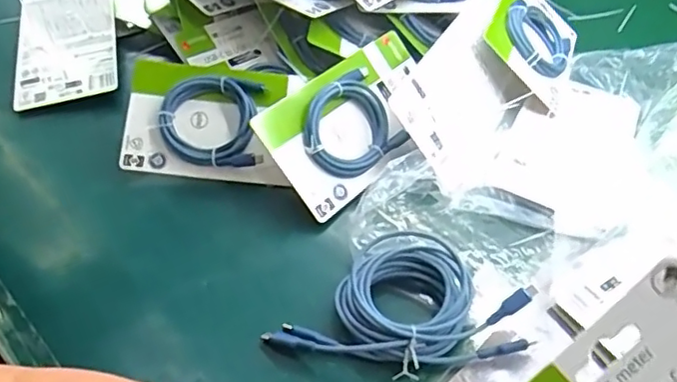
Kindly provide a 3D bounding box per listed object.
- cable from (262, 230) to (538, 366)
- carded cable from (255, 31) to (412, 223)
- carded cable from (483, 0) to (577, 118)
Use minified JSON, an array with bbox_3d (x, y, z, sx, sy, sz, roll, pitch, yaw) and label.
[{"bbox_3d":[0.039,0.076,0.422,0.176,0.036,0.093,-3,48,-3],"label":"cable"},{"bbox_3d":[0.018,-0.061,0.513,0.168,0.019,0.099,-38,93,-28],"label":"carded cable"},{"bbox_3d":[0.193,-0.156,0.595,0.092,0.022,0.164,41,51,-10],"label":"carded cable"}]

